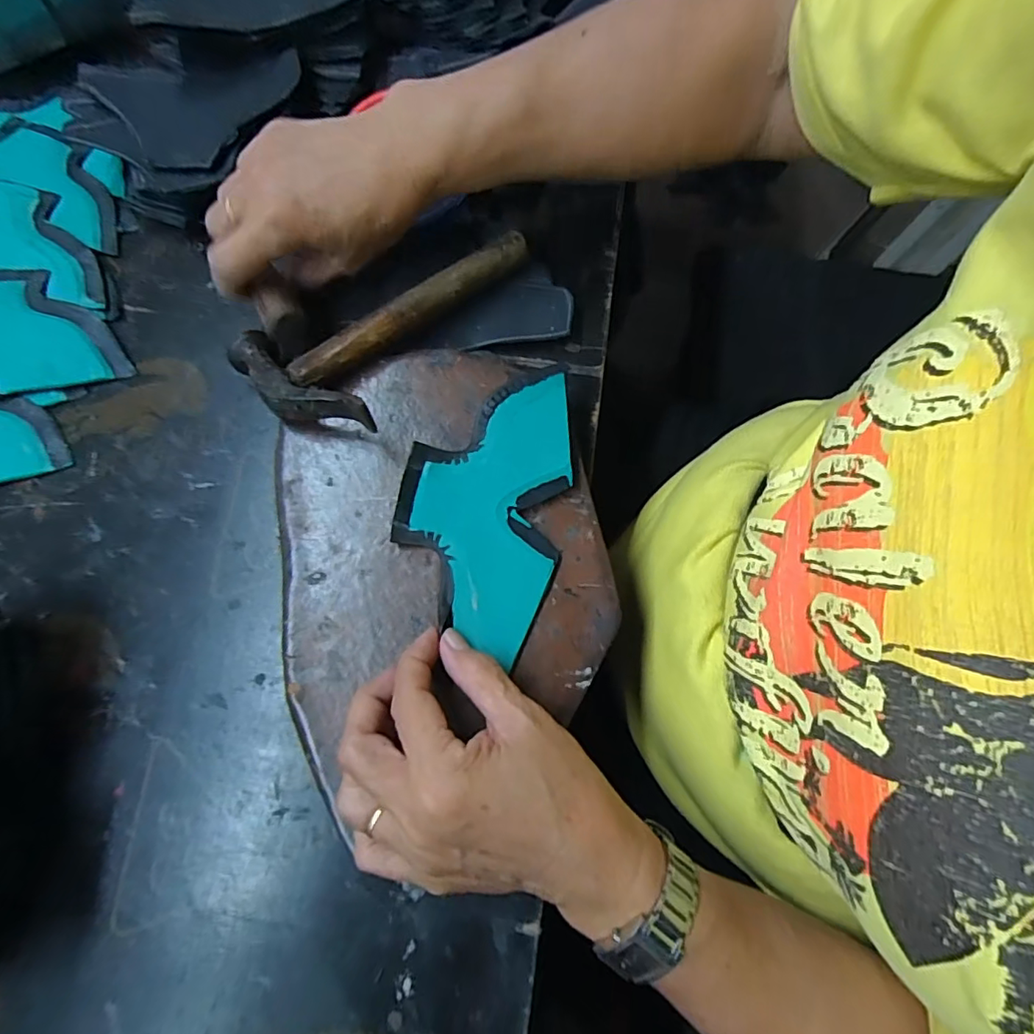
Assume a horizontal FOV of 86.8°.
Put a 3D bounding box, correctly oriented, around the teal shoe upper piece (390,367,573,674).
[{"bbox_3d":[-0.019,-0.010,0.299,0.086,0.006,0.153,10,78,4],"label":"teal shoe upper piece"}]

